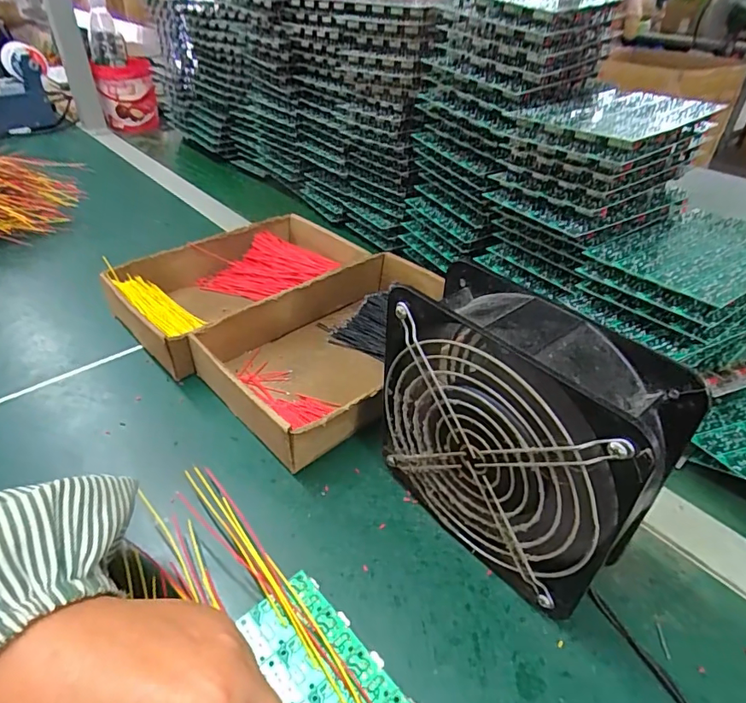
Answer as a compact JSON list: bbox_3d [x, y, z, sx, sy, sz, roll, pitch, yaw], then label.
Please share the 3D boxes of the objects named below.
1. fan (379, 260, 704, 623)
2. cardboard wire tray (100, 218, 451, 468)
[{"bbox_3d":[0.075,0.049,0.277,0.059,0.154,0.146,-27,47,-31],"label":"fan"},{"bbox_3d":[-0.080,-0.043,0.472,0.294,0.046,0.233,30,46,31],"label":"cardboard wire tray"}]

